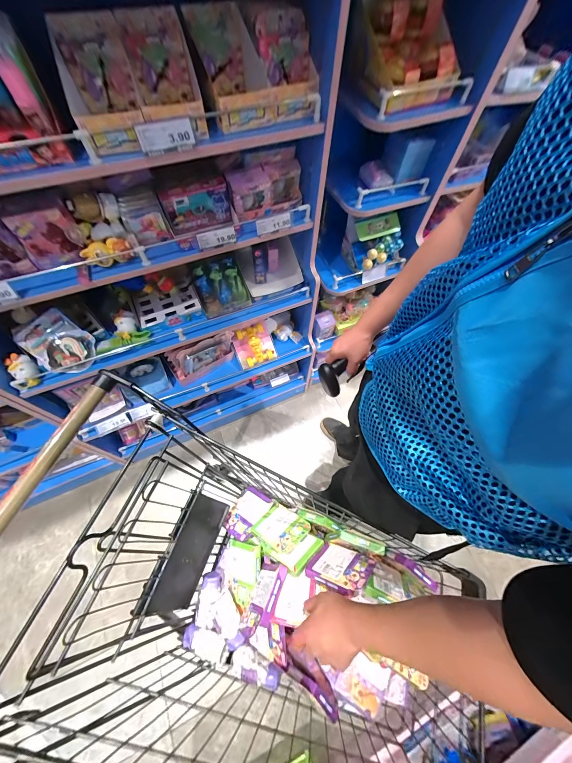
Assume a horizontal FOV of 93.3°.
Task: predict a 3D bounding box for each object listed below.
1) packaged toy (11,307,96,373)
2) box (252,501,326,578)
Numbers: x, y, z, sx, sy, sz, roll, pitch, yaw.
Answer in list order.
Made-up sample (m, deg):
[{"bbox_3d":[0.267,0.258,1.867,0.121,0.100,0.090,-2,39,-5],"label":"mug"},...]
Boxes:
[{"bbox_3d":[-0.597,-0.102,0.712,0.175,0.045,0.129,44,82,-14],"label":"packaged toy"},{"bbox_3d":[-0.002,0.356,0.632,0.154,0.022,0.104,21,37,38],"label":"box"}]

